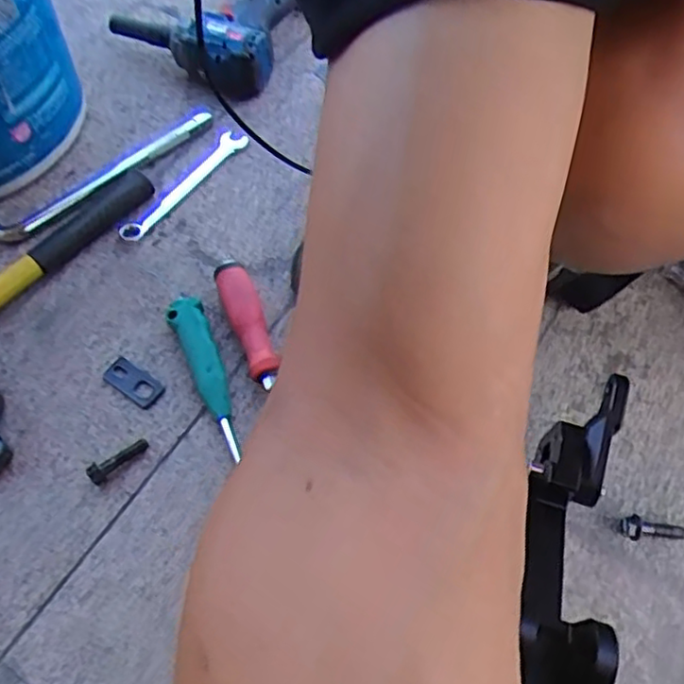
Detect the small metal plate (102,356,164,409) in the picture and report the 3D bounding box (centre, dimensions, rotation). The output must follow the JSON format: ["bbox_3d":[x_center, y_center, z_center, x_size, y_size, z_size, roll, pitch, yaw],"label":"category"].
[{"bbox_3d":[-0.177,0.034,0.558,0.052,0.005,0.026,30,64,16],"label":"small metal plate"}]

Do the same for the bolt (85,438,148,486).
[{"bbox_3d":[-0.177,0.092,0.520,0.050,0.011,0.015,-37,66,-20],"label":"bolt"}]

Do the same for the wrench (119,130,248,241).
[{"bbox_3d":[-0.158,-0.155,0.660,0.024,0.014,0.165,32,64,17],"label":"wrench"}]

